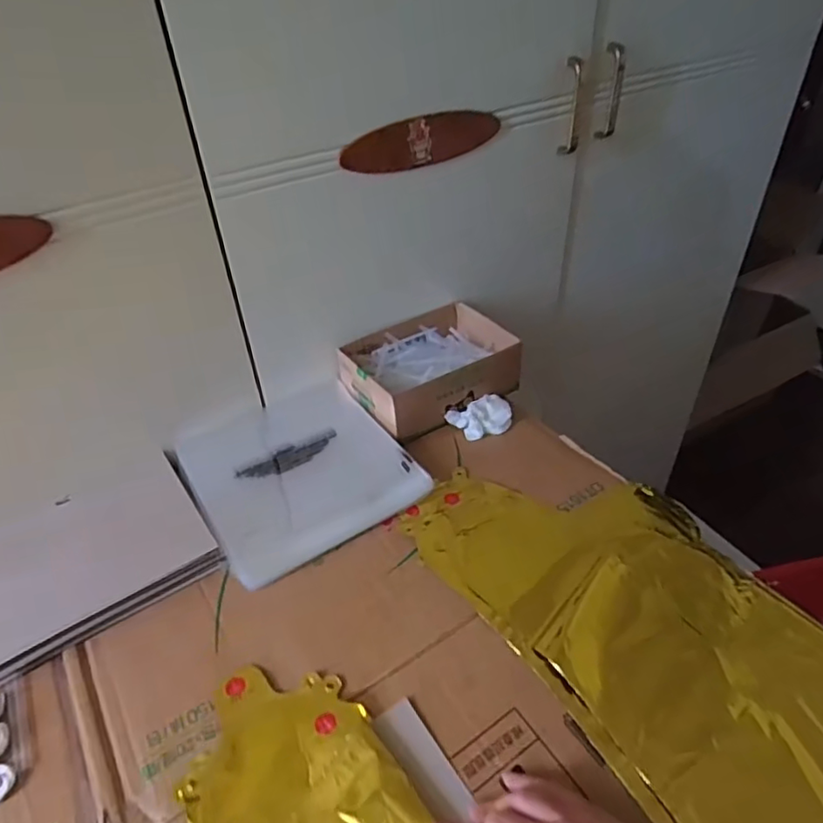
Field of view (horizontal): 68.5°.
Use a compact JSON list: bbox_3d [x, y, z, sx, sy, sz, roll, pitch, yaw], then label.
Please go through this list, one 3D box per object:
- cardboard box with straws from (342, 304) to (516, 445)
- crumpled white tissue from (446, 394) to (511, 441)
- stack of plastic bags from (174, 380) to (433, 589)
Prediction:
[{"bbox_3d":[0.022,-0.051,0.728,0.194,0.064,0.146,-24,44,-23],"label":"cardboard box with straws"},{"bbox_3d":[0.079,0.009,0.676,0.068,0.020,0.046,-20,43,-19],"label":"crumpled white tissue"},{"bbox_3d":[-0.120,0.058,0.631,0.198,0.019,0.213,-25,45,-24],"label":"stack of plastic bags"}]

